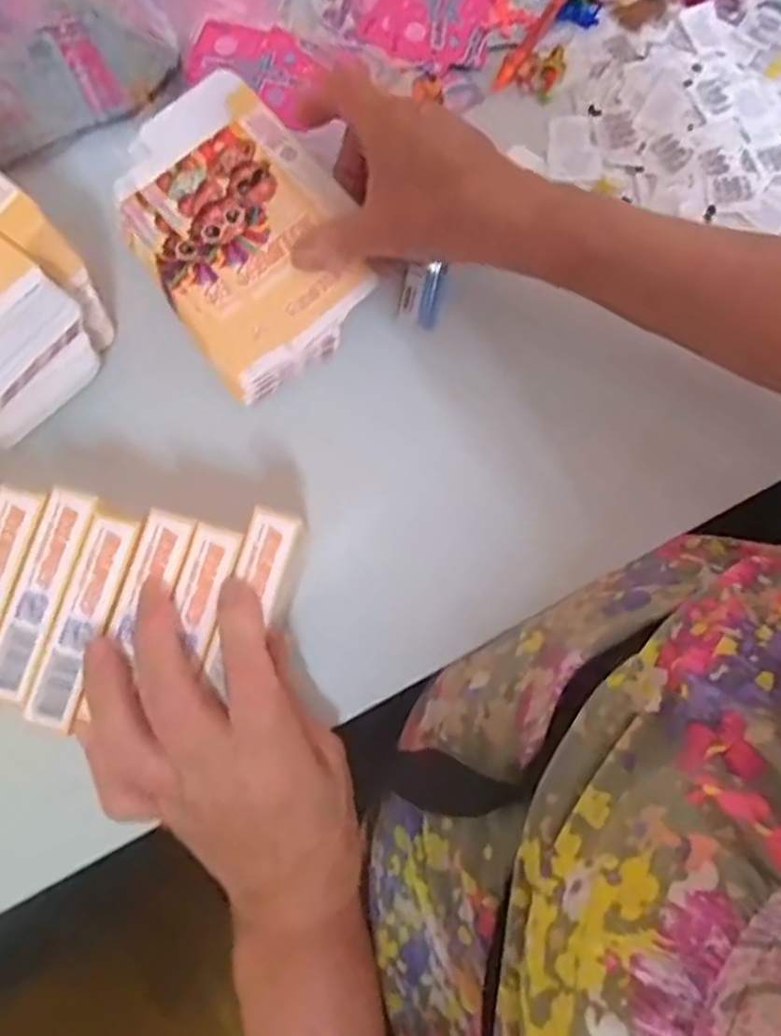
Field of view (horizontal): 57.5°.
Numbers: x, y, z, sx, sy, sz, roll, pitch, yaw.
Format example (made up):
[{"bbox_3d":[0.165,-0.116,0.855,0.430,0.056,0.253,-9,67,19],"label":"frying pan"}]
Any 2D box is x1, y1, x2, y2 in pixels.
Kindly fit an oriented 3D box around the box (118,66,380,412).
[{"bbox_3d":[-0.078,-0.153,0.379,0.108,0.027,0.150,-36,80,-9],"label":"box"}]

